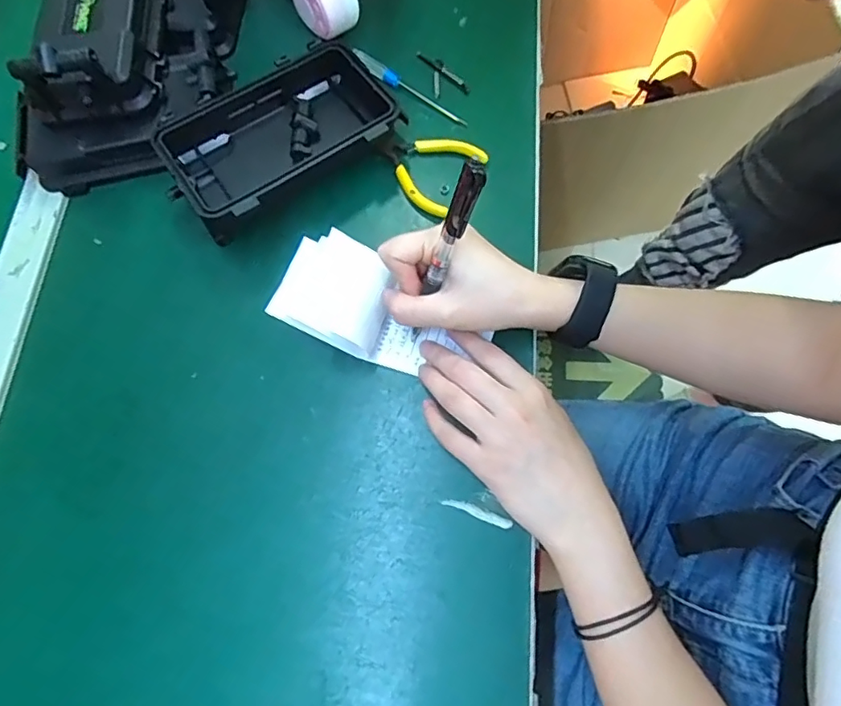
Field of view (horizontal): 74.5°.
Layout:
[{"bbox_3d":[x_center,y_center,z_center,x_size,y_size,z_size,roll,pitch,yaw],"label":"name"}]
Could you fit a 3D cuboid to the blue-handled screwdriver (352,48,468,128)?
[{"bbox_3d":[-0.009,-0.233,0.484,0.119,0.010,0.013,32,76,9],"label":"blue-handled screwdriver"}]

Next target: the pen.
[{"bbox_3d":[0.014,-0.058,0.359,0.014,0.144,0.008,30,46,9],"label":"pen"}]

